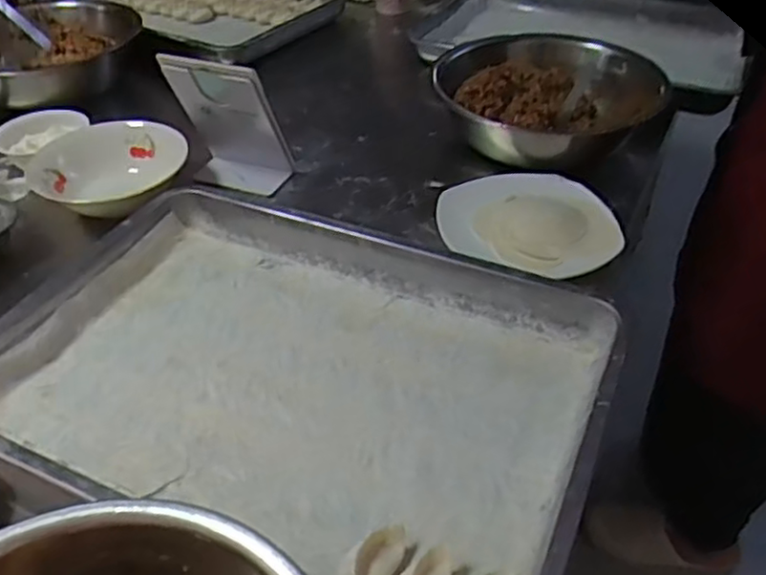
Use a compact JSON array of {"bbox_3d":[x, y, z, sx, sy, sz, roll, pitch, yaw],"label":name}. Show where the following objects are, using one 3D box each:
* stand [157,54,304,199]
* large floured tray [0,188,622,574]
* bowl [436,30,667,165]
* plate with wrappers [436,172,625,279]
[{"bbox_3d":[-0.172,-0.192,0.791,0.121,0.153,0.064,12,43,14],"label":"stand"},{"bbox_3d":[-0.078,0.067,0.574,0.487,0.048,0.332,17,44,18],"label":"large floured tray"},{"bbox_3d":[0.205,-0.232,0.871,0.227,0.108,0.218,0,42,0],"label":"bowl"},{"bbox_3d":[0.158,-0.065,0.735,0.184,0.033,0.173,0,42,0],"label":"plate with wrappers"}]

